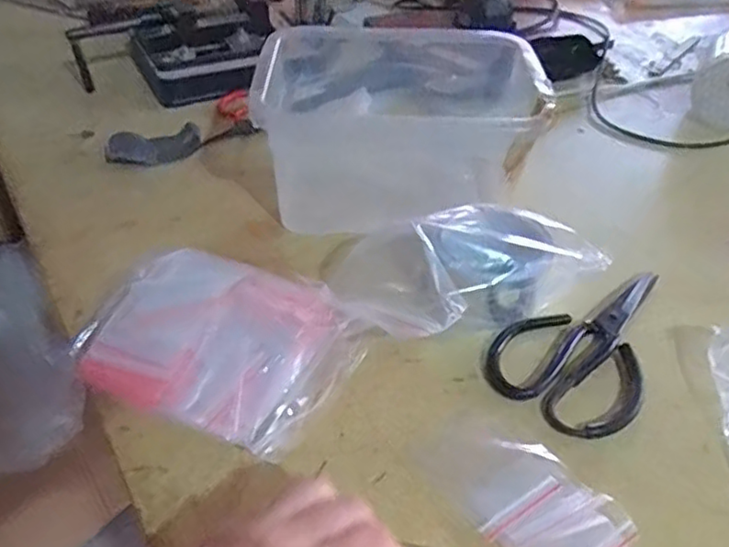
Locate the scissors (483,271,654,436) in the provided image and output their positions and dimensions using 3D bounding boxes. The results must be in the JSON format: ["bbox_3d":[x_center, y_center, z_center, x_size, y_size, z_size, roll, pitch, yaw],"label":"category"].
[{"bbox_3d":[0.168,0.047,0.484,0.102,0.009,0.171,31,48,29],"label":"scissors"}]

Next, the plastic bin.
[{"bbox_3d":[0.030,-0.134,0.605,0.235,0.125,0.163,4,40,2],"label":"plastic bin"}]

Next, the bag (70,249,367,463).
[{"bbox_3d":[-0.096,0.044,0.452,0.168,0.044,0.127,19,43,18],"label":"bag"}]

